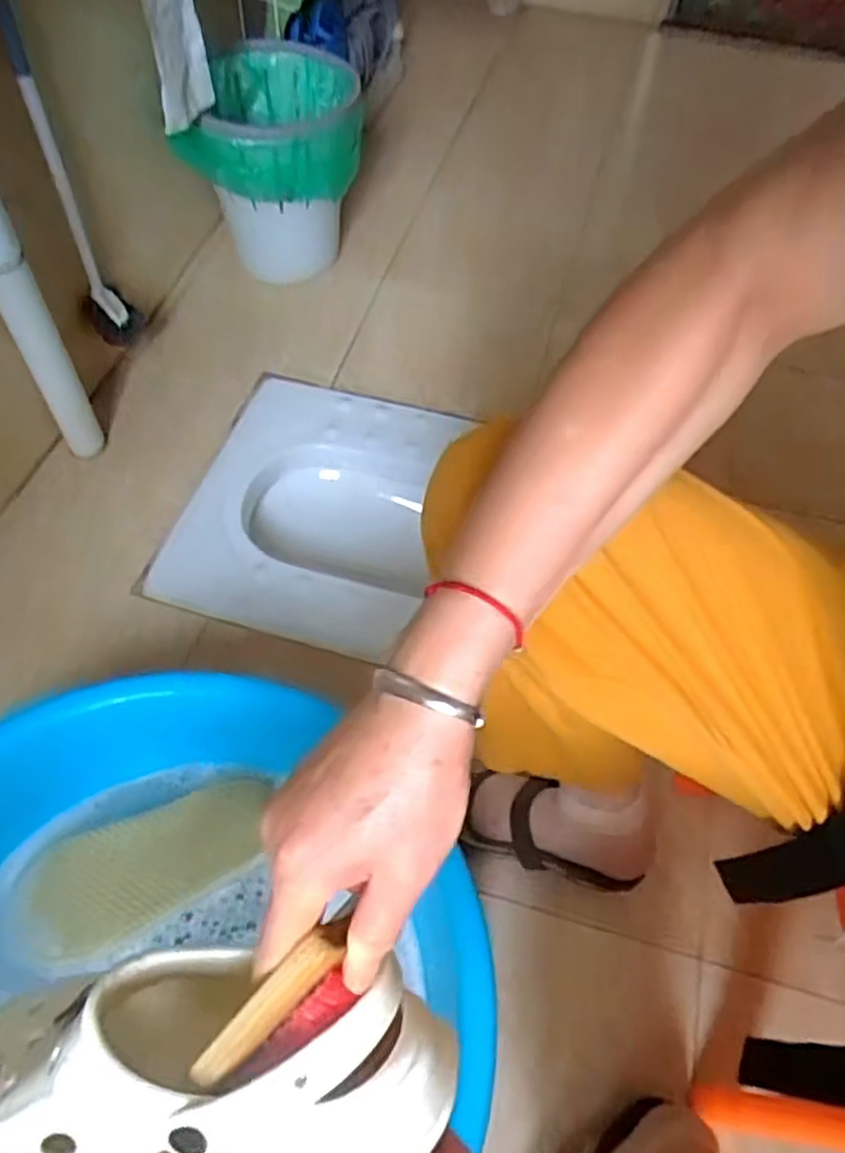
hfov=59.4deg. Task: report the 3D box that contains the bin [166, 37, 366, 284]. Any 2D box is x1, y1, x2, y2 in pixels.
[{"bbox_3d":[-0.207,-0.598,1.142,0.215,0.283,0.240,6,57,1],"label":"bin"}]

